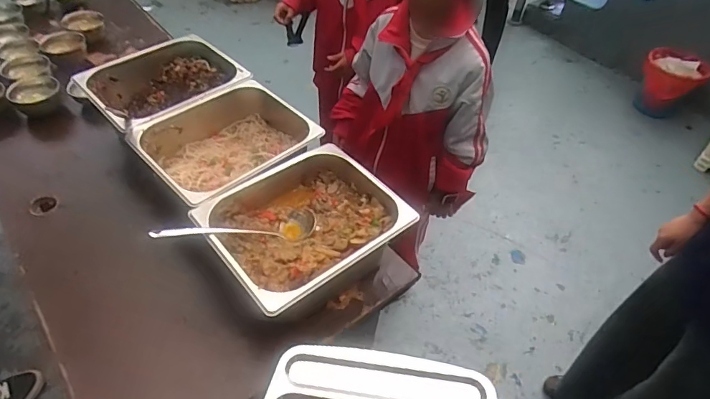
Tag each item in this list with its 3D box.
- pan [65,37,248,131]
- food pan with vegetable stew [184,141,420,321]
[{"bbox_3d":[-0.458,-0.252,1.125,0.320,0.144,0.289,-35,59,-29],"label":"pan"},{"bbox_3d":[-0.093,0.059,0.861,0.330,0.130,0.274,-32,58,-27],"label":"food pan with vegetable stew"}]

